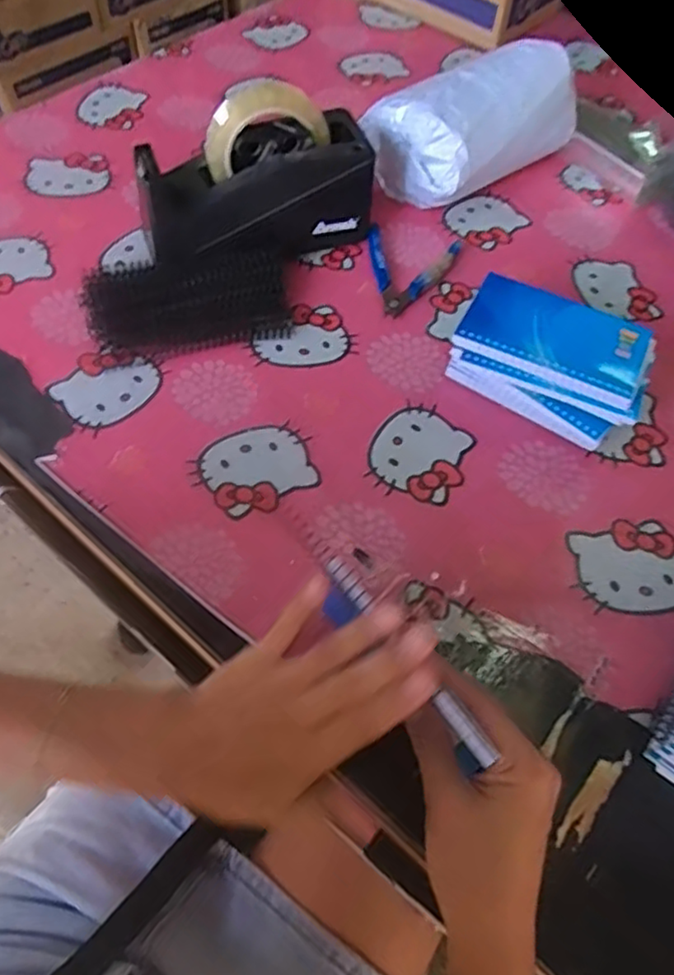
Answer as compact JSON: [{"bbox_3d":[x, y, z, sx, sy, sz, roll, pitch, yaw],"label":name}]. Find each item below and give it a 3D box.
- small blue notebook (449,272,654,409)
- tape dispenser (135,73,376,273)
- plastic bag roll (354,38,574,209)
[{"bbox_3d":[0.164,-0.114,0.490,0.133,0.009,0.086,23,60,10],"label":"small blue notebook"},{"bbox_3d":[-0.067,-0.261,0.565,0.198,0.126,0.083,-23,63,-17],"label":"tape dispenser"},{"bbox_3d":[0.131,-0.356,0.648,0.184,0.111,0.118,-37,67,-23],"label":"plastic bag roll"}]

